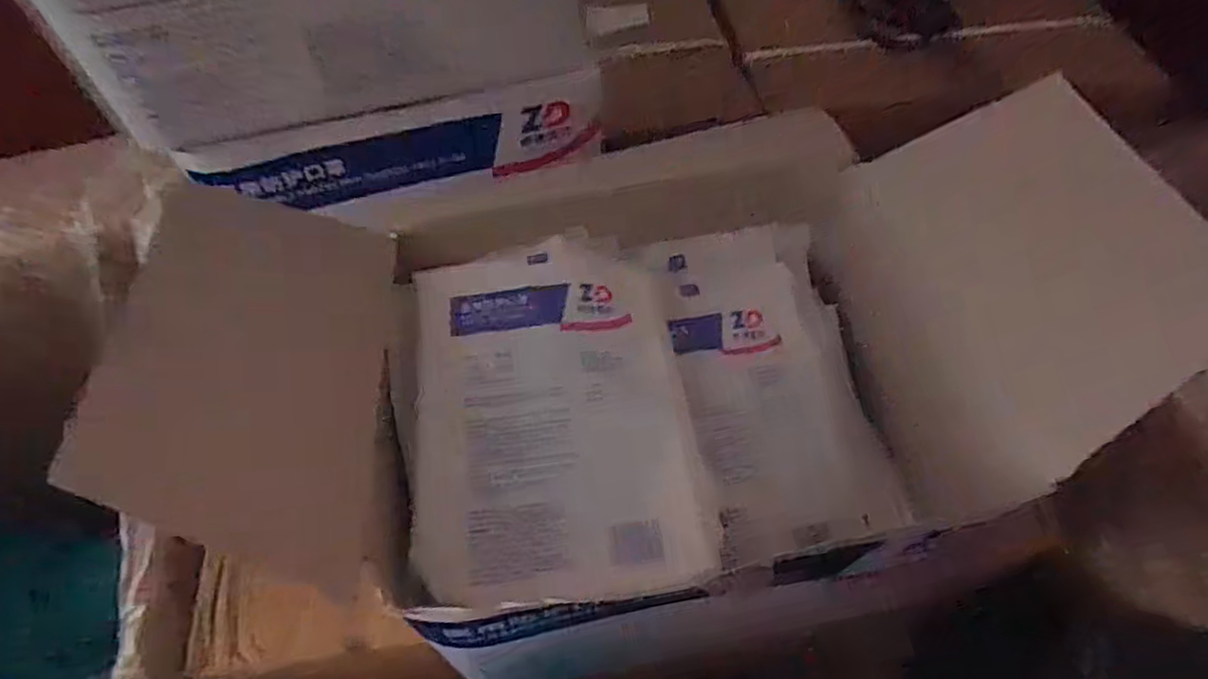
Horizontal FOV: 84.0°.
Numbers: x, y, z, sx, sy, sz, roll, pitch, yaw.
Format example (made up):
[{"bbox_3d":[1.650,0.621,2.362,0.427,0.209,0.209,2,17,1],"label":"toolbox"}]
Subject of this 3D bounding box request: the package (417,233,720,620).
[{"bbox_3d":[-0.022,0.031,0.329,0.133,0.035,0.176,-5,56,-2],"label":"package"}]

